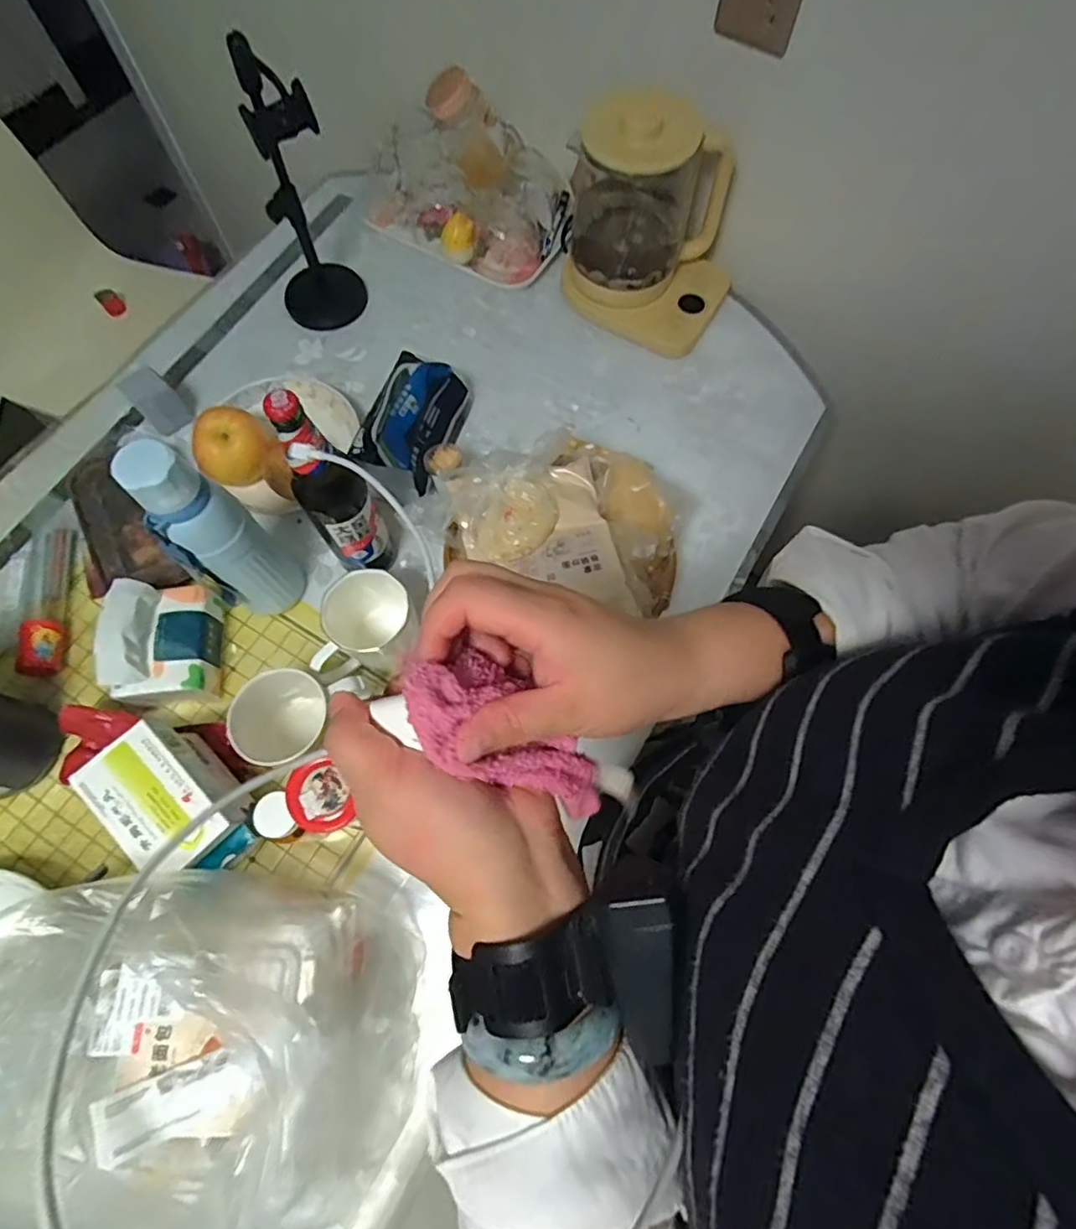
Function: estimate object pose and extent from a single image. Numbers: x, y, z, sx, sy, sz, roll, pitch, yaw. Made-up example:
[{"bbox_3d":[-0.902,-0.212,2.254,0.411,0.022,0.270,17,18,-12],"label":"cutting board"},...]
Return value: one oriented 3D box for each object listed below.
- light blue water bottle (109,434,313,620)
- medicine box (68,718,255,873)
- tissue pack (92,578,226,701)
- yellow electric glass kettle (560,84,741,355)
[{"bbox_3d":[-0.298,-0.069,0.573,0.059,0.260,0.076,-5,70,-4],"label":"light blue water bottle"},{"bbox_3d":[-0.338,0.171,0.541,0.083,0.077,0.122,-42,76,-15],"label":"medicine box"},{"bbox_3d":[-0.388,0.032,0.624,0.086,0.094,0.120,1,70,-1],"label":"tissue pack"},{"bbox_3d":[0.143,-0.472,0.722,0.205,0.224,0.141,26,71,8],"label":"yellow electric glass kettle"}]

